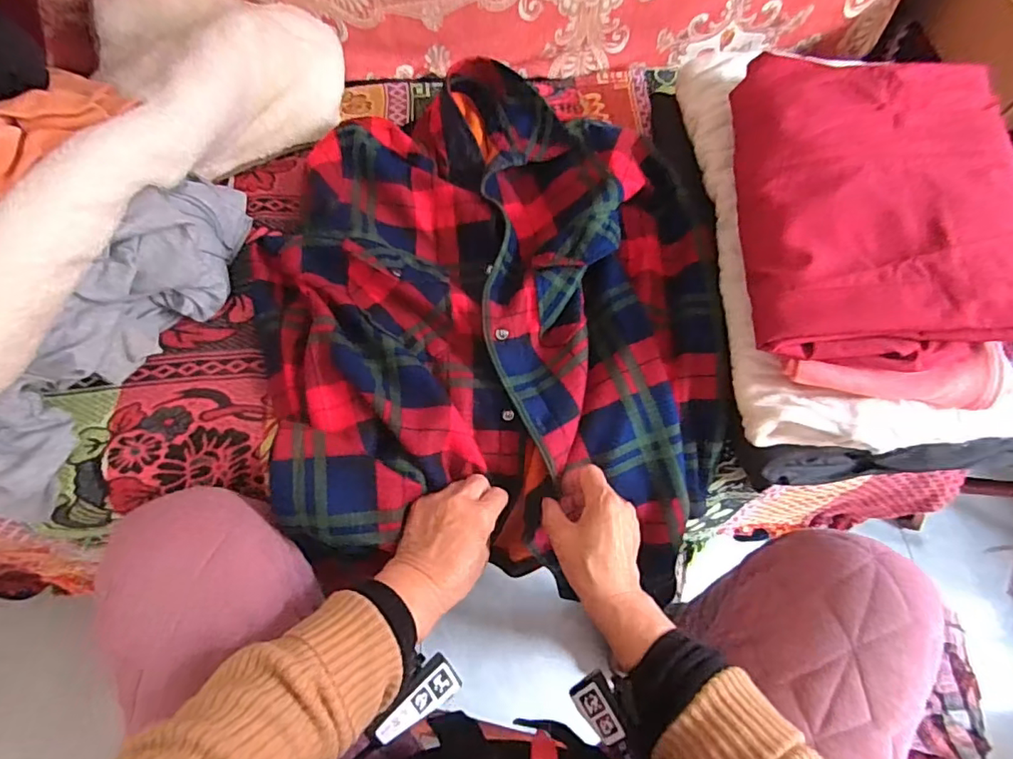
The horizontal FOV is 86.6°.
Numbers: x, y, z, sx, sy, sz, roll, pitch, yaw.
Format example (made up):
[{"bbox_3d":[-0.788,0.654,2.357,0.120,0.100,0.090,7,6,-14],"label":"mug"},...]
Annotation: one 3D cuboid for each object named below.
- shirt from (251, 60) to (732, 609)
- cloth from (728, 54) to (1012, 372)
[{"bbox_3d":[-0.010,-0.098,0.560,0.447,0.098,0.538,3,65,-2],"label":"shirt"},{"bbox_3d":[0.330,-0.163,0.486,0.222,0.068,0.330,9,65,1],"label":"cloth"}]

